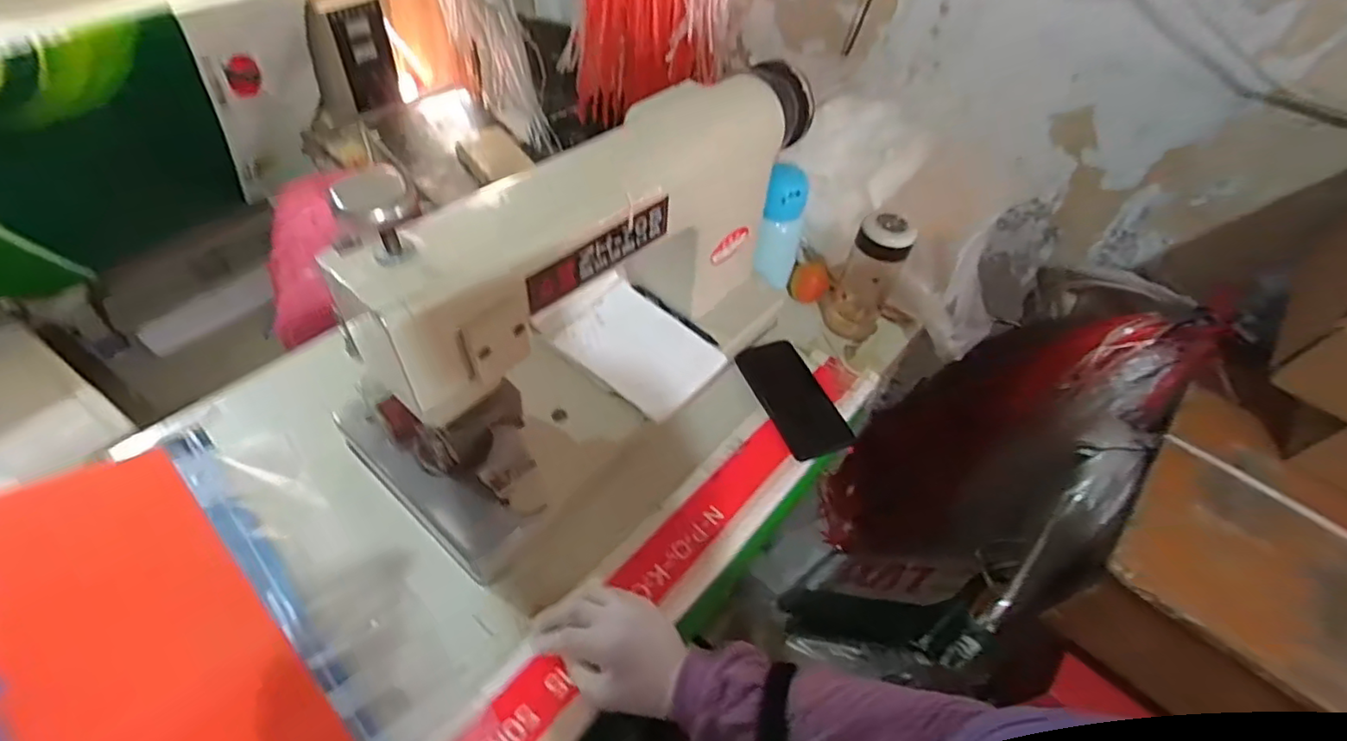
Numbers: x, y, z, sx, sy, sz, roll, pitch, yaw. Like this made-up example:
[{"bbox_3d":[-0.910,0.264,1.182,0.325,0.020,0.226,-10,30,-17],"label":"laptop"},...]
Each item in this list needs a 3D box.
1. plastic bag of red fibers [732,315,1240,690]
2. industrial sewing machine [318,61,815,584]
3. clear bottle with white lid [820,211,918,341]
[{"bbox_3d":[0.442,0.243,1.059,0.370,0.751,0.501,29,55,17],"label":"plastic bag of red fibers"},{"bbox_3d":[-0.052,-0.088,0.618,0.544,0.310,0.216,-35,62,-28],"label":"industrial sewing machine"},{"bbox_3d":[0.247,-0.123,0.780,0.078,0.165,0.064,22,53,12],"label":"clear bottle with white lid"}]

